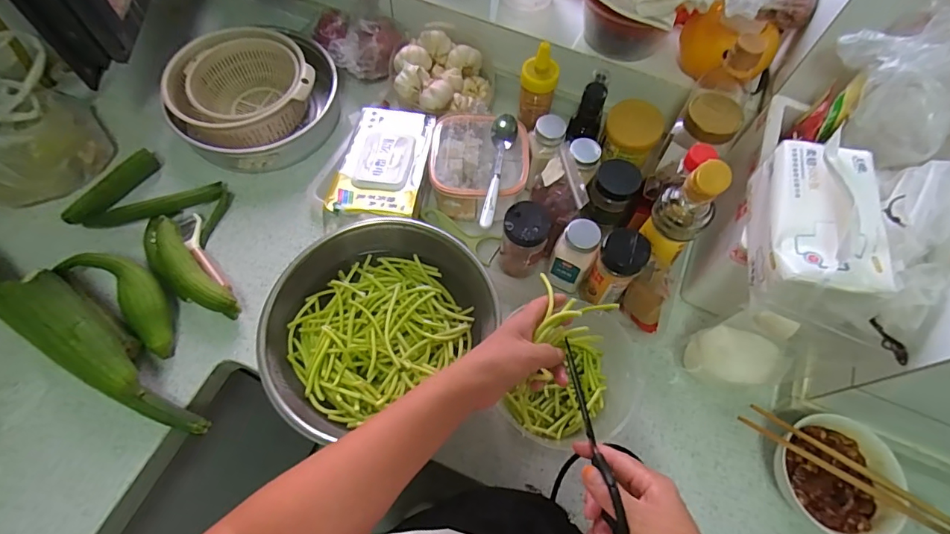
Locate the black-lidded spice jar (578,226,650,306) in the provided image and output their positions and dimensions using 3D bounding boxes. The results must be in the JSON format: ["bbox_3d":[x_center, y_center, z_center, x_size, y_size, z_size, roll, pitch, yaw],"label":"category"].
[{"bbox_3d":[0.171,0.004,0.578,0.054,0.125,0.049,34,69,13],"label":"black-lidded spice jar"}]

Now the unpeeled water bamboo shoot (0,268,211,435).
[{"bbox_3d":[-0.516,0.061,0.576,0.458,0.078,0.079,26,66,10],"label":"unpeeled water bamboo shoot"}]

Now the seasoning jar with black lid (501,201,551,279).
[{"bbox_3d":[0.065,-0.033,0.628,0.056,0.110,0.056,1,66,-1],"label":"seasoning jar with black lid"}]

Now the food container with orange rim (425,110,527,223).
[{"bbox_3d":[0.006,-0.146,0.688,0.136,0.092,0.138,3,65,-1],"label":"food container with orange rim"}]

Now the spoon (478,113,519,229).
[{"bbox_3d":[0.028,-0.126,0.622,0.033,0.030,0.175,11,65,3],"label":"spoon"}]

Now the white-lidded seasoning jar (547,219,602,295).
[{"bbox_3d":[0.127,-0.013,0.611,0.052,0.108,0.052,25,67,9],"label":"white-lidded seasoning jar"}]

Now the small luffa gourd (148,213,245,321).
[{"bbox_3d":[-0.390,-0.001,0.622,0.052,0.063,0.191,-41,72,-19],"label":"small luffa gourd"}]

